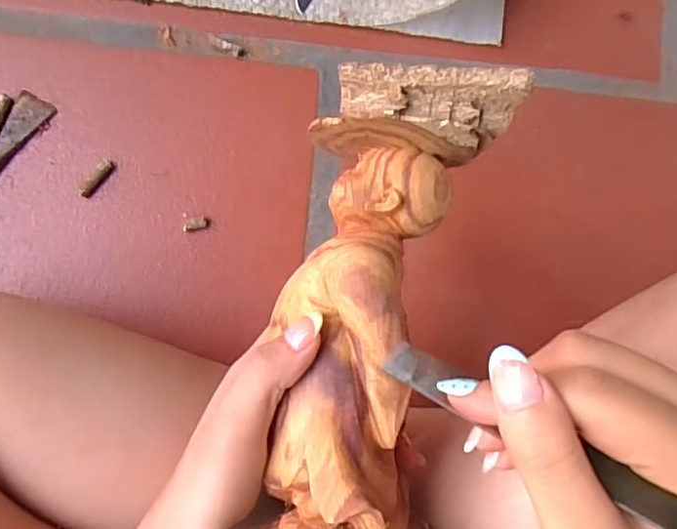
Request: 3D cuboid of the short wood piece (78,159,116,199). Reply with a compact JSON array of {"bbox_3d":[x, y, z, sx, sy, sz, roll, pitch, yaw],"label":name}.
[{"bbox_3d":[-0.168,-0.060,0.392,0.009,0.009,0.031,37,83,3],"label":"short wood piece"}]

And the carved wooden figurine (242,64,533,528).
[{"bbox_3d":[0.007,0.074,0.224,0.081,0.060,0.301,10,83,-3],"label":"carved wooden figurine"}]

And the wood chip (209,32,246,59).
[{"bbox_3d":[-0.082,-0.158,0.406,0.030,0.004,0.009,24,82,1],"label":"wood chip"}]

